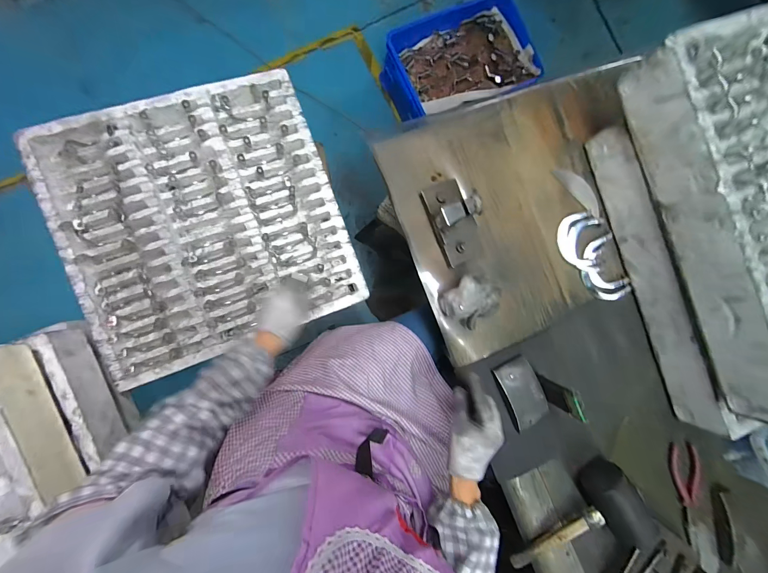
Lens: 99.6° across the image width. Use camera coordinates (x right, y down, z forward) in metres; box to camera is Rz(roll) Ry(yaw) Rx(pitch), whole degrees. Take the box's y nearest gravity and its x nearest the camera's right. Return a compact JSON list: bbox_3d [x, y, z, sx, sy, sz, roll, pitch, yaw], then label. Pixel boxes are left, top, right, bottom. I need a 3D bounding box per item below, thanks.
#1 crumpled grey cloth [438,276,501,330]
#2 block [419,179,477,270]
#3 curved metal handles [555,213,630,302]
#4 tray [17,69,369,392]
[{"bbox_3d":[0.135,0.022,0.511,0.080,0.053,0.078,29,85,-7],"label":"crumpled grey cloth"},{"bbox_3d":[0.111,-0.103,0.495,0.059,0.066,0.128,-23,92,-8],"label":"block"},{"bbox_3d":[0.376,-0.046,0.583,0.084,0.032,0.177,-32,94,-7],"label":"curved metal handles"},{"bbox_3d":[-0.379,-0.139,0.714,0.537,0.068,0.537,-20,92,-8],"label":"tray"}]

